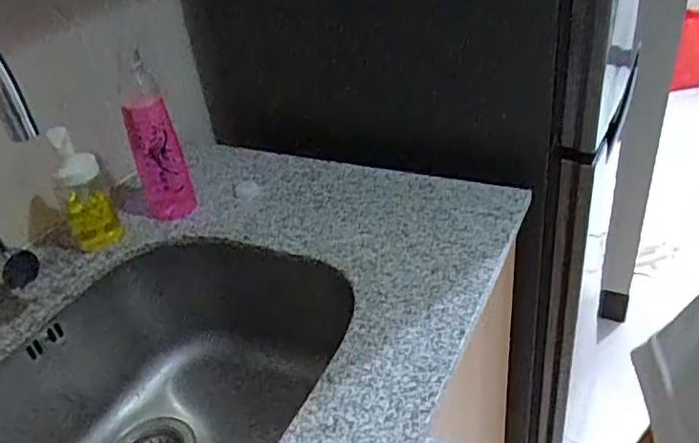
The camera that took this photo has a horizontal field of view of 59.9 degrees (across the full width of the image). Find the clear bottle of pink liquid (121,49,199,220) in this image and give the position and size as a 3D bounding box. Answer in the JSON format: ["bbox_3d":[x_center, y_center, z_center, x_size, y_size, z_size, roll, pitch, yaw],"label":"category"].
[{"bbox_3d":[-0.259,-0.105,0.813,0.064,0.210,0.051,-19,35,-17],"label":"clear bottle of pink liquid"}]

